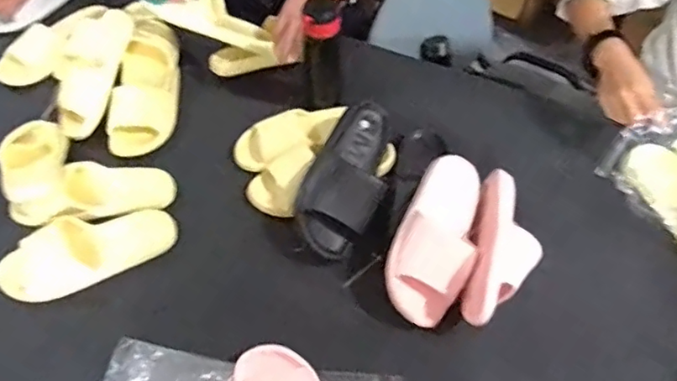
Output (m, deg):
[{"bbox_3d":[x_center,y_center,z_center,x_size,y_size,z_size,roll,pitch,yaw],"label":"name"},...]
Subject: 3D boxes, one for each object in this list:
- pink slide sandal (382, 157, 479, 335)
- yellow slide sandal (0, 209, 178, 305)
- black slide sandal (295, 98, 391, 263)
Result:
[{"bbox_3d":[0.145,0.059,0.793,0.105,0.065,0.249,20,56,17],"label":"pink slide sandal"},{"bbox_3d":[-0.372,0.091,0.843,0.260,0.078,0.089,-18,54,-11],"label":"yellow slide sandal"},{"bbox_3d":[0.022,-0.035,0.865,0.112,0.071,0.281,29,61,-12],"label":"black slide sandal"}]

